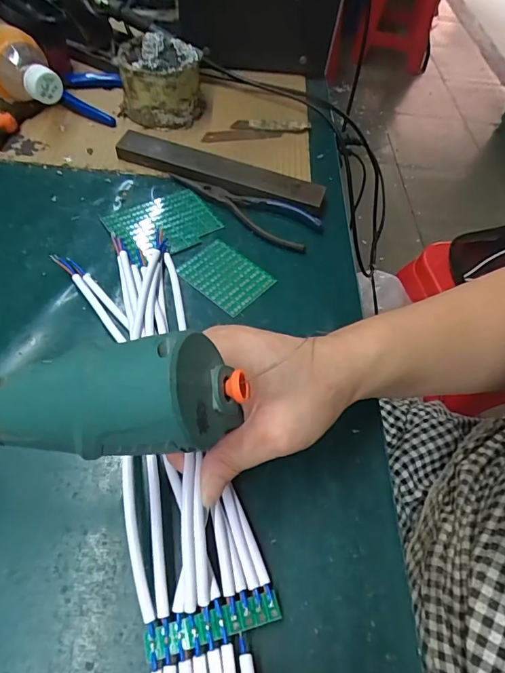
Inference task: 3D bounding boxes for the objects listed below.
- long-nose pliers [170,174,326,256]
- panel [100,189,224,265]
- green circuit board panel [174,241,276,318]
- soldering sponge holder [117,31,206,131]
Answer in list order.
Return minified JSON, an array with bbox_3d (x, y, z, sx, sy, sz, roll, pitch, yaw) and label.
[{"bbox_3d":[-0.011,-0.120,0.410,0.149,0.010,0.046,23,57,10],"label":"long-nose pliers"},{"bbox_3d":[-0.081,-0.104,0.397,0.089,0.004,0.069,-28,63,-22],"label":"panel"},{"bbox_3d":[-0.023,-0.053,0.373,0.071,0.004,0.053,38,61,19],"label":"green circuit board panel"},{"bbox_3d":[-0.096,-0.275,0.464,0.088,0.071,0.082,-3,56,-7],"label":"soldering sponge holder"}]

